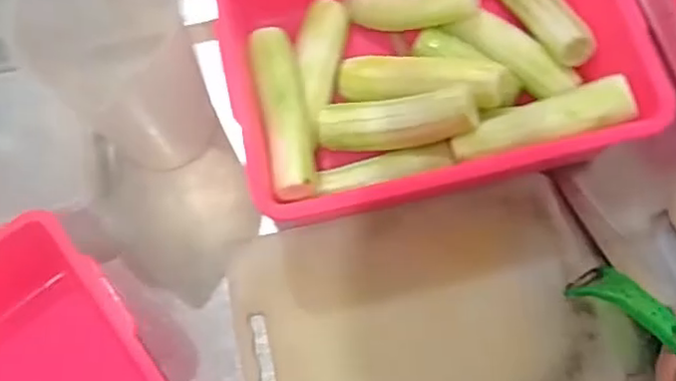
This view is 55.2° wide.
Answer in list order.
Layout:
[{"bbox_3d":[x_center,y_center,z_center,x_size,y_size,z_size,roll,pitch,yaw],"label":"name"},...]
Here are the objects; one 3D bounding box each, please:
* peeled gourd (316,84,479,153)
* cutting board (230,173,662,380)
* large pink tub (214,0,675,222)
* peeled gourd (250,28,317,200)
[{"bbox_3d":[0.055,-0.070,0.651,0.157,0.044,0.046,-6,68,23],"label":"peeled gourd"},{"bbox_3d":[0.090,0.121,0.643,0.373,0.025,0.227,-12,70,-3],"label":"cutting board"},{"bbox_3d":[0.085,-0.156,0.679,0.387,0.120,0.309,-9,70,-1],"label":"large pink tub"},{"bbox_3d":[-0.052,-0.074,0.644,0.044,0.051,0.181,-11,70,-2],"label":"peeled gourd"}]

